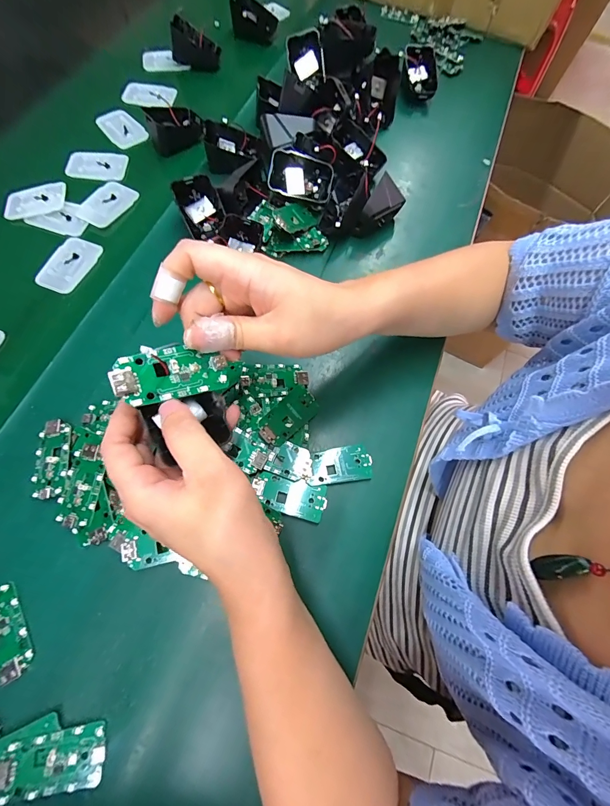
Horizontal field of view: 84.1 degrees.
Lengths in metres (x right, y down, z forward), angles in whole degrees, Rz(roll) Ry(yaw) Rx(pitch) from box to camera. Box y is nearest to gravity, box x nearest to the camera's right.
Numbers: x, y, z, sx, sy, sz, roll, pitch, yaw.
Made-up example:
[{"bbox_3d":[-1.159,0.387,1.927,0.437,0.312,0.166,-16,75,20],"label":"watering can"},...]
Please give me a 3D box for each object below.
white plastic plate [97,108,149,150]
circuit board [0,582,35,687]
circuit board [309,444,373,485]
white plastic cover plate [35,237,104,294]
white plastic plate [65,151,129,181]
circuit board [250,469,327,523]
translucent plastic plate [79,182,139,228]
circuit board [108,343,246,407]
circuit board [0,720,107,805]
[{"bbox_3d":[-0.238,-0.358,0.441,0.061,0.012,0.044,42,72,15],"label":"white plastic plate"},{"bbox_3d":[-0.217,0.164,0.242,0.031,0.005,0.063,-33,72,-14],"label":"circuit board"},{"bbox_3d":[0.031,0.054,0.299,0.055,0.005,0.031,-7,67,-5],"label":"circuit board"},{"bbox_3d":[-0.255,-0.150,0.365,0.042,0.007,0.068,19,68,6],"label":"white plastic cover plate"},{"bbox_3d":[-0.256,-0.293,0.416,0.067,0.005,0.045,5,67,0],"label":"white plastic plate"},{"bbox_3d":[-0.013,0.078,0.286,0.062,0.005,0.030,16,67,5],"label":"circuit board"},{"bbox_3d":[-0.232,-0.232,0.394,0.041,0.011,0.068,24,68,8],"label":"translucent plastic plate"},{"bbox_3d":[-0.074,-0.020,0.200,0.071,0.005,0.032,-13,84,-30],"label":"circuit board"},{"bbox_3d":[-0.164,0.229,0.215,0.065,0.008,0.031,-3,67,-3],"label":"circuit board"}]

